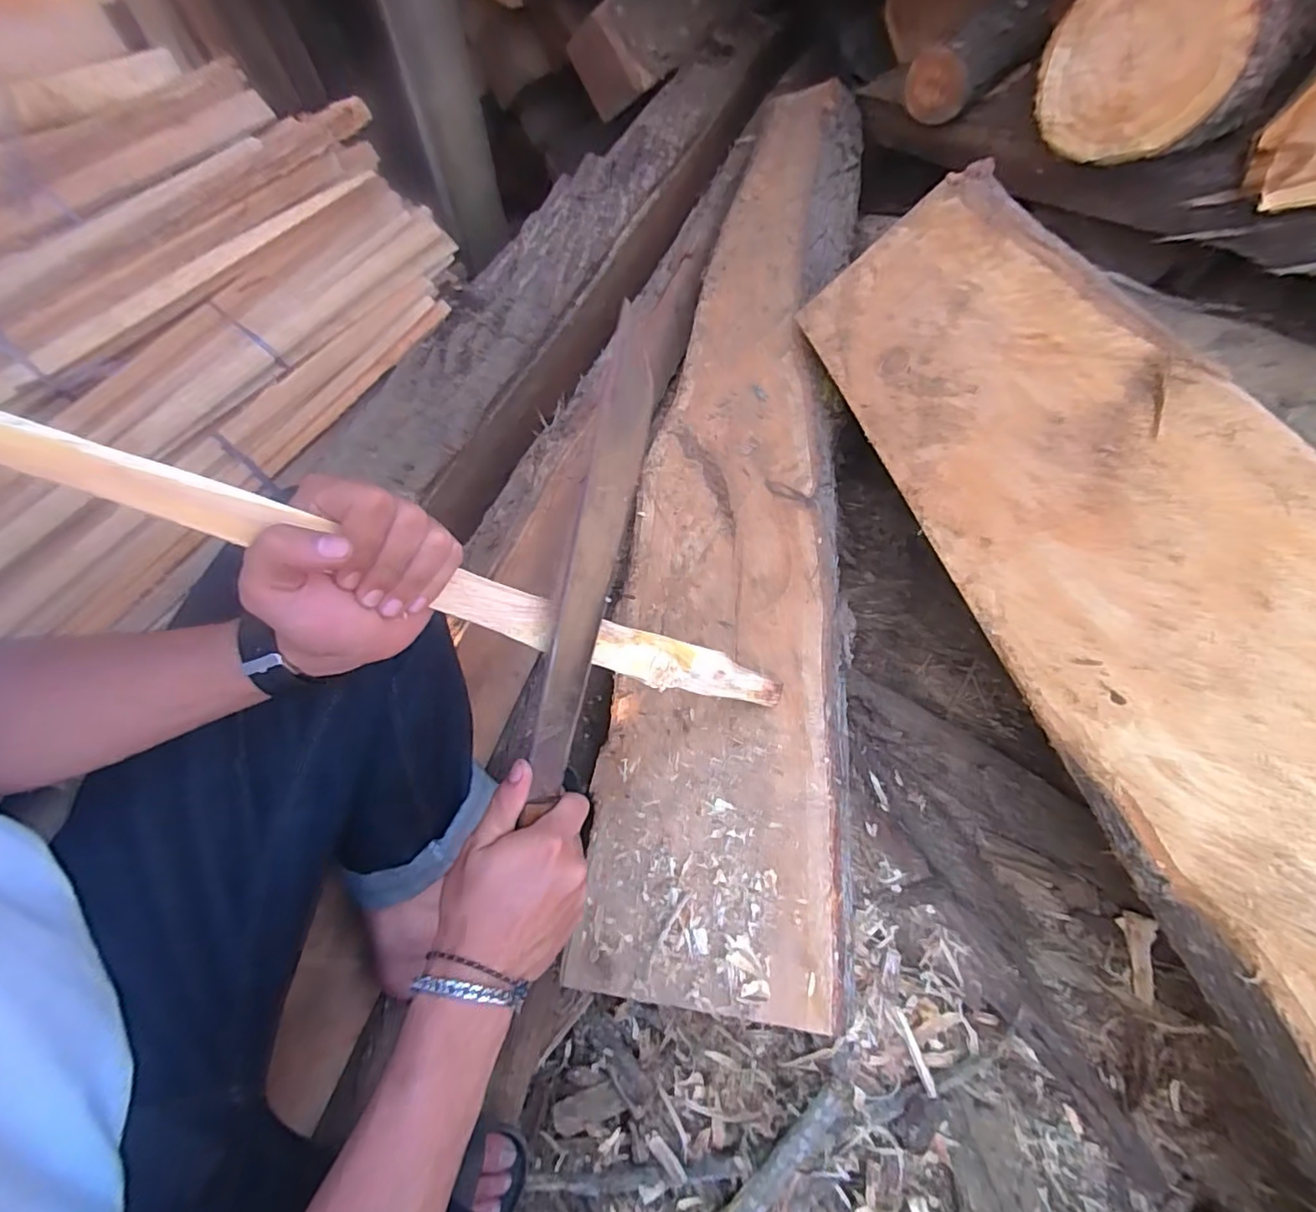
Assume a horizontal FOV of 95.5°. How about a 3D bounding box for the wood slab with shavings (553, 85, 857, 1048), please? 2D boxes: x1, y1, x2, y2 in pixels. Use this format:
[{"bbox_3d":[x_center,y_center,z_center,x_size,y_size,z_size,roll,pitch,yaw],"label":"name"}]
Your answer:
[{"bbox_3d":[0.135,-0.285,0.871,0.270,0.033,1.464,-1,62,21],"label":"wood slab with shavings"}]

